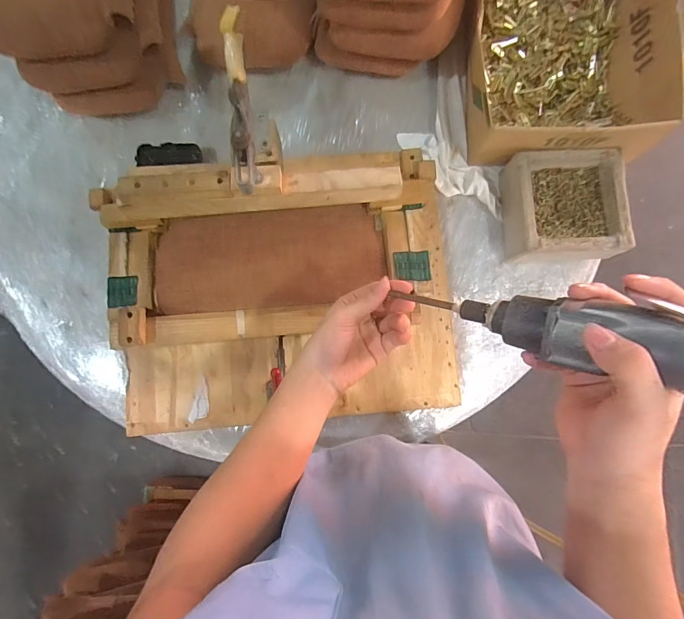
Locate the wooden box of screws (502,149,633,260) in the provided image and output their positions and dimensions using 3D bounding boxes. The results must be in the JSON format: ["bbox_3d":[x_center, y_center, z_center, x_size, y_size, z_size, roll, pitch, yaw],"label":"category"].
[{"bbox_3d":[0.366,-0.168,0.632,0.175,0.070,0.177,-4,83,0],"label":"wooden box of screws"}]

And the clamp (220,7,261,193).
[{"bbox_3d":[-0.131,-0.268,0.500,0.033,0.085,0.244,-5,83,0],"label":"clamp"}]

